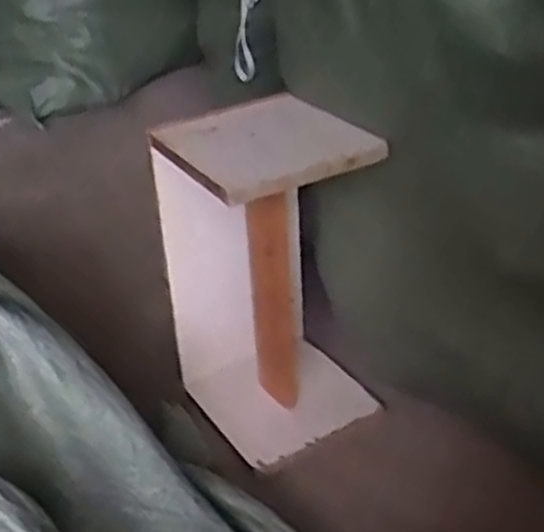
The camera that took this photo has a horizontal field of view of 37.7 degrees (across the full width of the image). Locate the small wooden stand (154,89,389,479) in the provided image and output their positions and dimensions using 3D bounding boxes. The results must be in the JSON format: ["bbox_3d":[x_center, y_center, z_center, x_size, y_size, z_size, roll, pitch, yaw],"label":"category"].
[{"bbox_3d":[0.006,0.040,1.038,0.231,0.449,0.207,-19,36,-25],"label":"small wooden stand"}]

